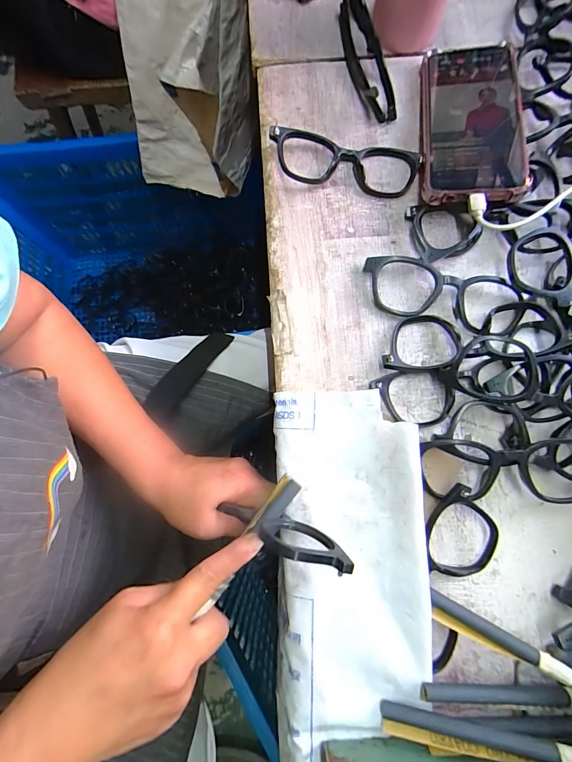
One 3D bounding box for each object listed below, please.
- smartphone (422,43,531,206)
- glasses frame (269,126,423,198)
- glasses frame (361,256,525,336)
[{"bbox_3d":[0.159,-0.226,0.304,0.076,0.012,0.164,2,72,13],"label":"smartphone"},{"bbox_3d":[0.051,-0.194,0.310,0.132,0.022,0.046,9,80,1],"label":"glasses frame"},{"bbox_3d":[0.128,-0.070,0.290,0.131,0.018,0.046,15,80,2],"label":"glasses frame"}]

